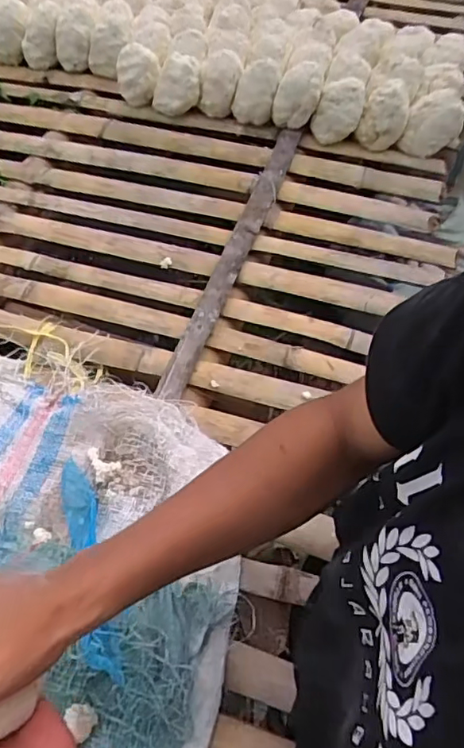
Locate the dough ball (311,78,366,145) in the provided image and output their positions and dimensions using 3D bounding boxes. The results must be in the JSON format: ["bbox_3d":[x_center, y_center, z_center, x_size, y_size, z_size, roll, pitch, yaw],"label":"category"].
[{"bbox_3d":[0.173,-0.430,0.911,0.078,0.073,0.068,10,61,9],"label":"dough ball"}]

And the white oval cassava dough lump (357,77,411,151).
[{"bbox_3d":[0.246,-0.419,0.903,0.075,0.080,0.072,10,61,9],"label":"white oval cassava dough lump"}]

